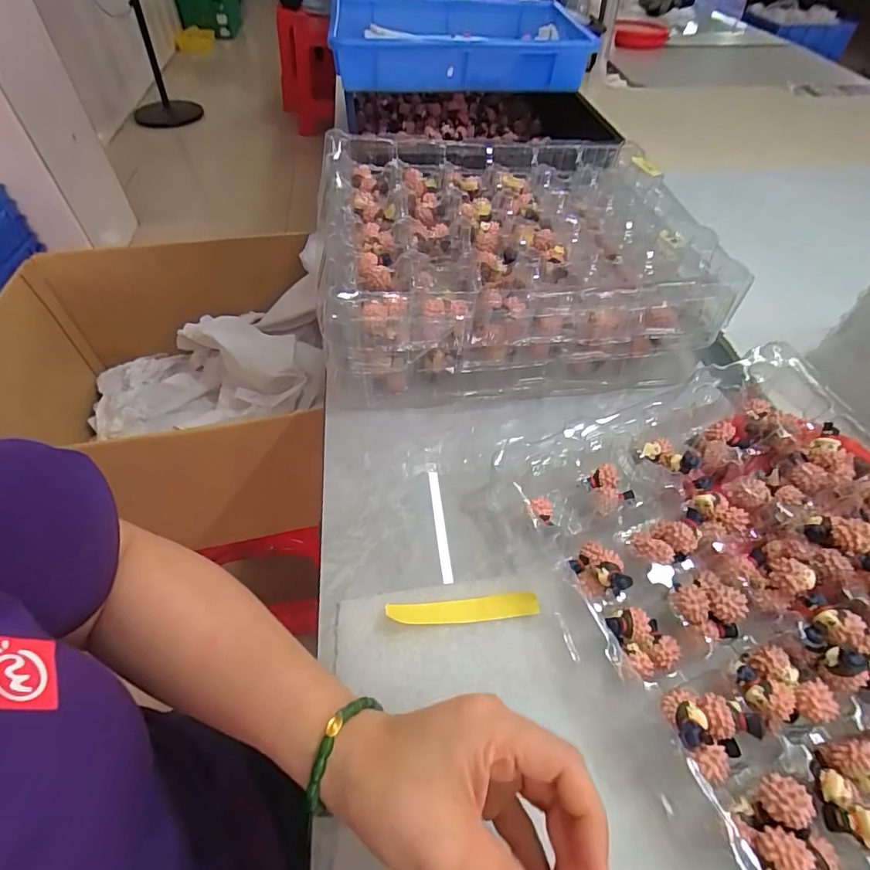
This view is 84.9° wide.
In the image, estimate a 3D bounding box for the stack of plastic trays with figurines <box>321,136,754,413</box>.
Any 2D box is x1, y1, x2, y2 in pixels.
[{"bbox_3d":[0.068,-0.178,0.489,0.350,0.116,0.286,-6,52,-7],"label":"stack of plastic trays with figurines"}]

